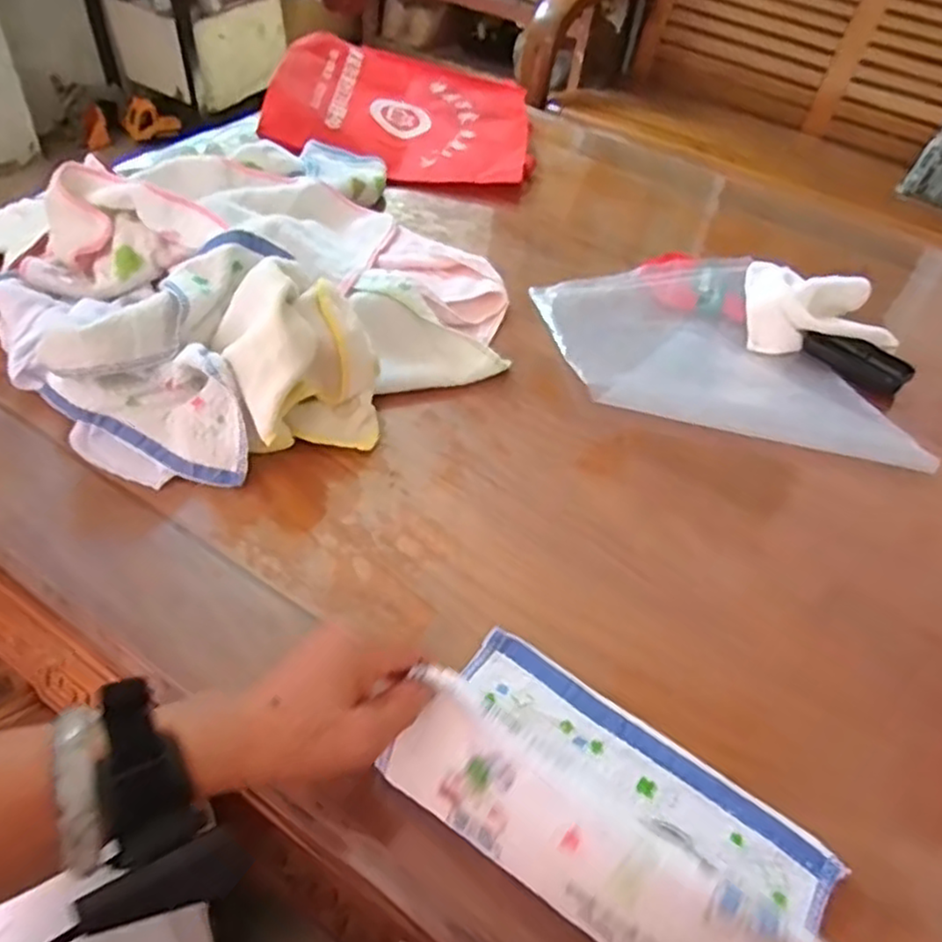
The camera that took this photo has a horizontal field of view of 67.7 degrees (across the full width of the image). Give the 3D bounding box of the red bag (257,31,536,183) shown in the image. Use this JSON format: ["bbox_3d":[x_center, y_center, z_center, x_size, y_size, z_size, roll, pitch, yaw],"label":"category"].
[{"bbox_3d":[-0.099,-0.549,1.043,0.371,0.086,0.306,0,51,-6],"label":"red bag"}]

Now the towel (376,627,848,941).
[{"bbox_3d":[0.086,0.186,0.399,0.242,0.095,0.131,32,54,19],"label":"towel"}]

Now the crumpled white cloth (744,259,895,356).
[{"bbox_3d":[0.390,-0.177,0.780,0.157,0.057,0.110,14,48,5],"label":"crumpled white cloth"}]

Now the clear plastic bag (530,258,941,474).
[{"bbox_3d":[0.249,-0.114,0.743,0.283,0.019,0.335,-9,52,-13],"label":"clear plastic bag"}]

